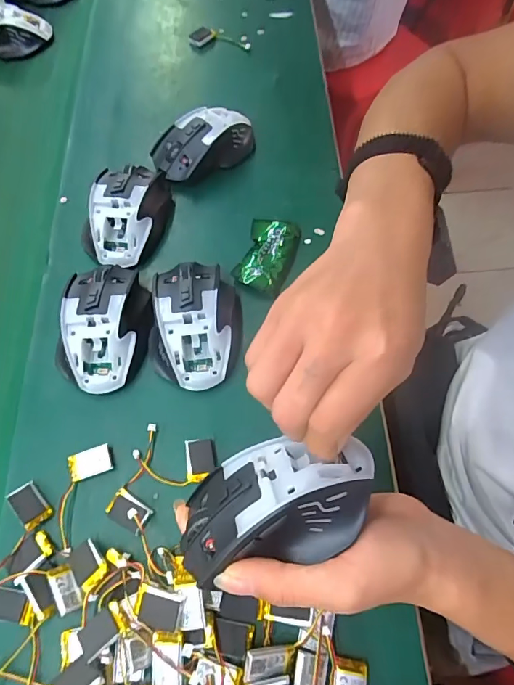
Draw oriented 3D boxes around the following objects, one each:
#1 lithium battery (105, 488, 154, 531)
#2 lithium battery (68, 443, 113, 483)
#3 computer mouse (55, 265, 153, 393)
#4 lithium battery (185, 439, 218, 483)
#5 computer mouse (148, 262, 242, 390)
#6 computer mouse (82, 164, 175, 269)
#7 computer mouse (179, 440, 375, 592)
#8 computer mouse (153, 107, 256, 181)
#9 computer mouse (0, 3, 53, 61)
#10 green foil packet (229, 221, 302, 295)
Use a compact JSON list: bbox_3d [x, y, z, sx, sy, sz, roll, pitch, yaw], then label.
[{"bbox_3d":[-0.095,0.125,0.326,0.031,0.009,0.019,30,73,16],"label":"lithium battery"},{"bbox_3d":[-0.129,0.094,0.341,0.031,0.008,0.021,-20,67,-4],"label":"lithium battery"},{"bbox_3d":[-0.129,-0.018,0.375,0.074,0.038,0.113,1,68,5],"label":"computer mouse"},{"bbox_3d":[-0.043,0.090,0.339,0.022,0.004,0.031,-1,65,-16],"label":"lithium battery"},{"bbox_3d":[-0.053,-0.019,0.373,0.073,0.038,0.111,0,68,5],"label":"computer mouse"},{"bbox_3d":[-0.127,-0.127,0.425,0.070,0.038,0.109,6,68,7],"label":"computer mouse"},{"bbox_3d":[0.008,0.088,0.238,0.112,0.041,0.059,-28,32,11],"label":"computer mouse"},{"bbox_3d":[-0.055,-0.213,0.463,0.111,0.040,0.061,-35,69,-9],"label":"computer mouse"},{"bbox_3d":[-0.338,-0.413,0.583,0.117,0.036,0.070,-30,68,-8],"label":"computer mouse"},{"bbox_3d":[0.011,-0.081,0.420,0.049,0.025,0.081,15,70,11],"label":"green foil packet"}]

